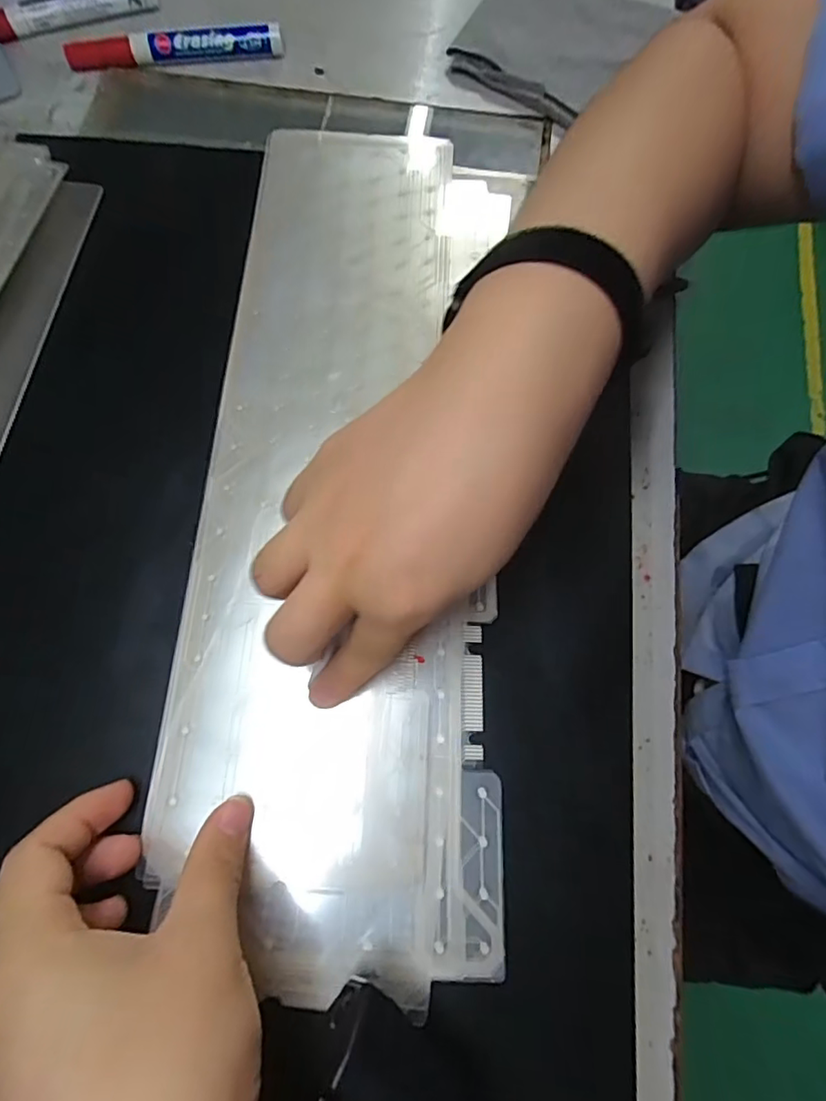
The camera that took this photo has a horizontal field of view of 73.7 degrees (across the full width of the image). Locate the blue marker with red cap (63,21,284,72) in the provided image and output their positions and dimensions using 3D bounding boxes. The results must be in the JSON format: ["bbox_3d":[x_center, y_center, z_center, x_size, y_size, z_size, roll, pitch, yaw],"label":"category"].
[{"bbox_3d":[-0.156,-0.331,0.362,0.137,0.016,0.012,-7,72,-2],"label":"blue marker with red cap"}]

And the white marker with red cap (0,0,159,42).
[{"bbox_3d":[-0.228,-0.364,0.370,0.109,0.017,0.012,-20,73,-7],"label":"white marker with red cap"}]

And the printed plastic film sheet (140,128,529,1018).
[{"bbox_3d":[-0.030,-0.049,0.281,0.150,0.008,0.442,0,72,0],"label":"printed plastic film sheet"}]

